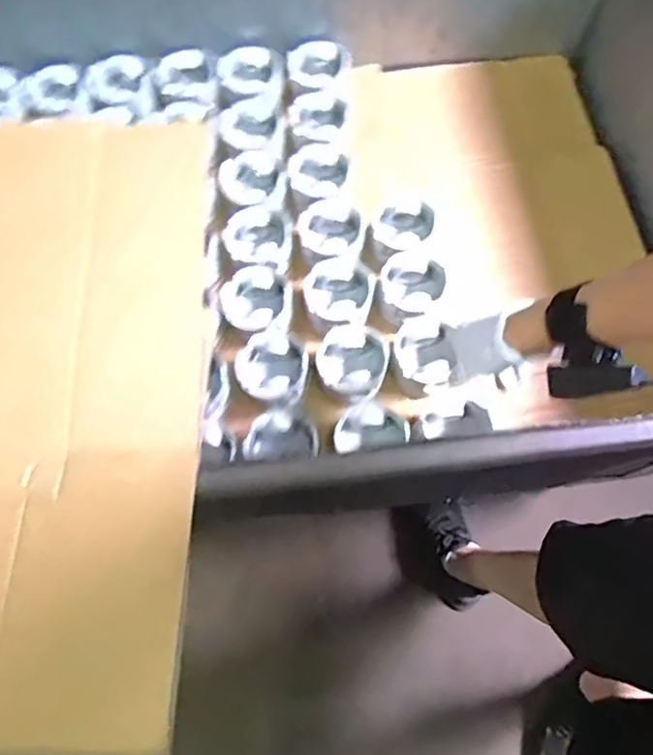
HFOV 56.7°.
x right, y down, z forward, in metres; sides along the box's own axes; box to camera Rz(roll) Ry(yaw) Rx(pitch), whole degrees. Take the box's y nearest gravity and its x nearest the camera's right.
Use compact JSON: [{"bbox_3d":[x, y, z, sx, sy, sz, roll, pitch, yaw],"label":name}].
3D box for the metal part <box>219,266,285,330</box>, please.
[{"bbox_3d":[-0.105,-0.107,0.871,0.090,0.047,0.091,0,70,1],"label":"metal part"}]

